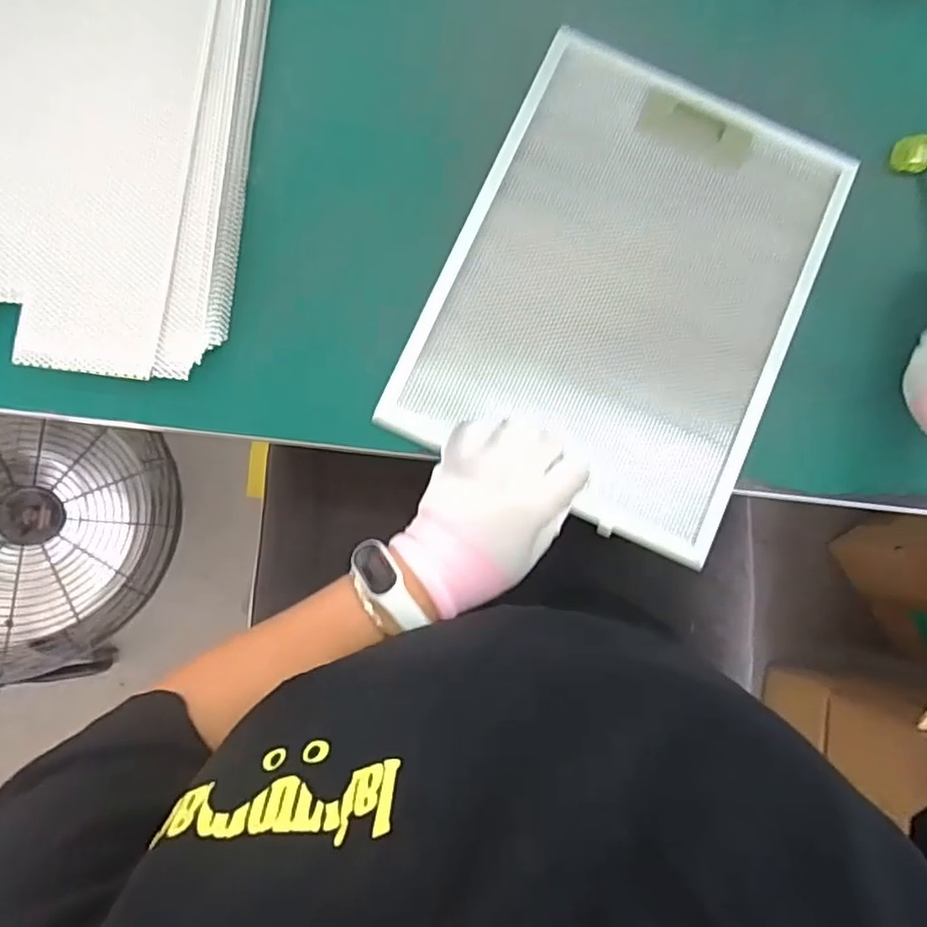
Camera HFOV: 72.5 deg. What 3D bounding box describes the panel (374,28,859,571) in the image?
[{"bbox_3d":[0.124,-0.133,0.473,0.253,0.018,0.340,25,83,-1],"label":"panel"}]

